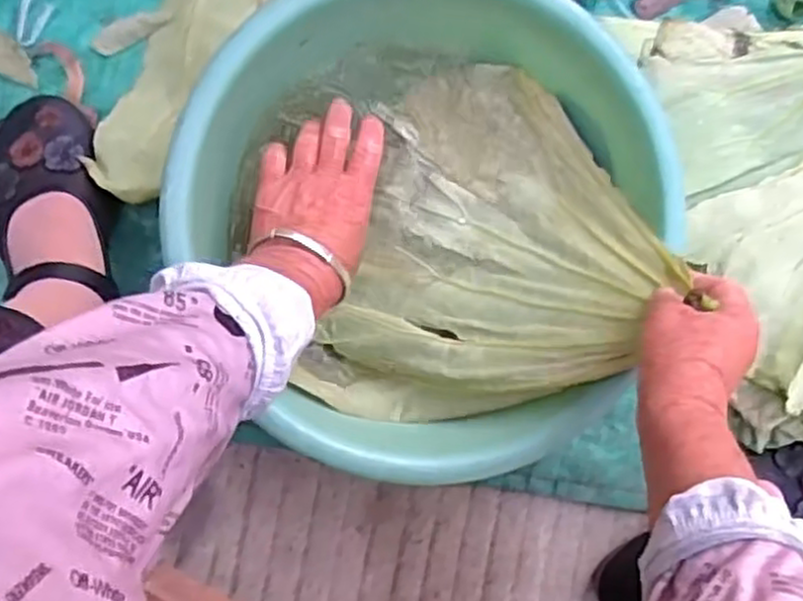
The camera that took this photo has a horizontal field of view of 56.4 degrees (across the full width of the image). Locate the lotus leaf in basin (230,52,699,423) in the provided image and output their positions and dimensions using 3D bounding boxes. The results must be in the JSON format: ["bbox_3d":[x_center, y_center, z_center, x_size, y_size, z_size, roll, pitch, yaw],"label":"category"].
[{"bbox_3d":[0.034,-0.049,0.530,0.264,0.105,0.255,-1,97,-5],"label":"lotus leaf in basin"}]

